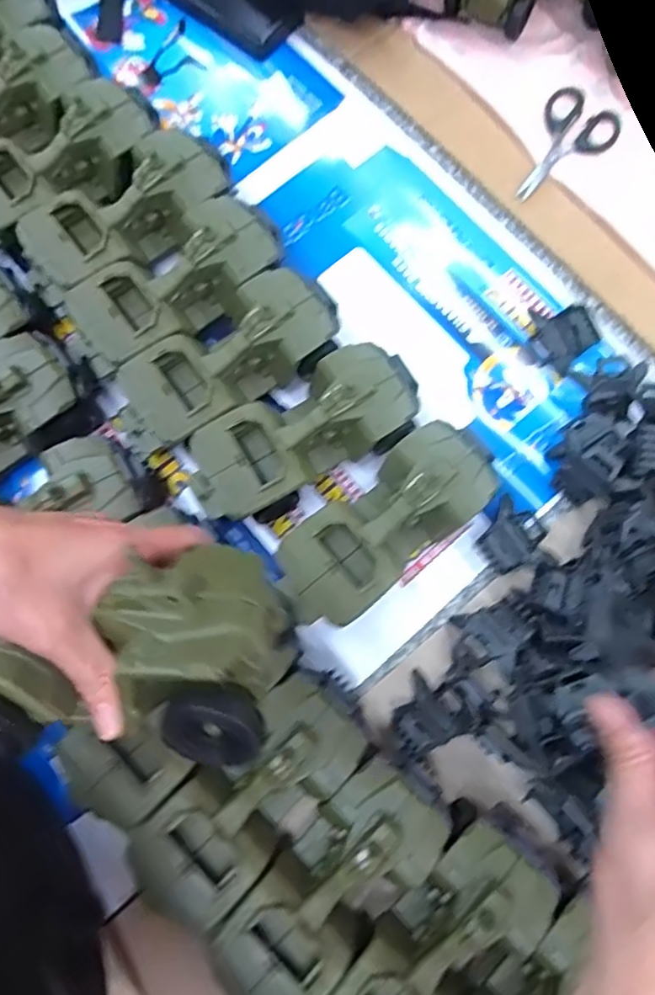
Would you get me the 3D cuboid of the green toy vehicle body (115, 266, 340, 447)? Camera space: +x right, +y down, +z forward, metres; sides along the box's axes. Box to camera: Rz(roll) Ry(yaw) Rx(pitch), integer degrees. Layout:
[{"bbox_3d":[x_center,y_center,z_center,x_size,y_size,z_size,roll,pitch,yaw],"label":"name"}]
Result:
[{"bbox_3d":[-0.079,-0.110,0.542,0.182,0.083,0.076,-36,80,-8],"label":"green toy vehicle body"}]

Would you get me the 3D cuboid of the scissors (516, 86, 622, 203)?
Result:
[{"bbox_3d":[0.222,-0.334,0.627,0.072,0.006,0.127,39,80,8],"label":"scissors"}]

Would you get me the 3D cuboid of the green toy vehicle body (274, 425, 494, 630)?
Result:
[{"bbox_3d":[0.044,0.023,0.513,0.184,0.080,0.077,-39,80,-8],"label":"green toy vehicle body"}]

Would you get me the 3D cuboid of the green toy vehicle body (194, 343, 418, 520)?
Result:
[{"bbox_3d":[-0.020,-0.046,0.530,0.189,0.080,0.082,-26,79,-6],"label":"green toy vehicle body"}]

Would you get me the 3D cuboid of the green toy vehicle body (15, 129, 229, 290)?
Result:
[{"bbox_3d":[-0.166,-0.237,0.570,0.175,0.083,0.075,-37,80,-8],"label":"green toy vehicle body"}]

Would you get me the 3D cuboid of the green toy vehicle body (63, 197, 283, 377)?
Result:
[{"bbox_3d":[-0.126,-0.174,0.557,0.181,0.081,0.078,-37,80,-8],"label":"green toy vehicle body"}]

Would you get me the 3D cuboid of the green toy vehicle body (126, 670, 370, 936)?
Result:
[{"bbox_3d":[-0.052,0.211,0.472,0.082,0.079,0.187,44,81,9],"label":"green toy vehicle body"}]

